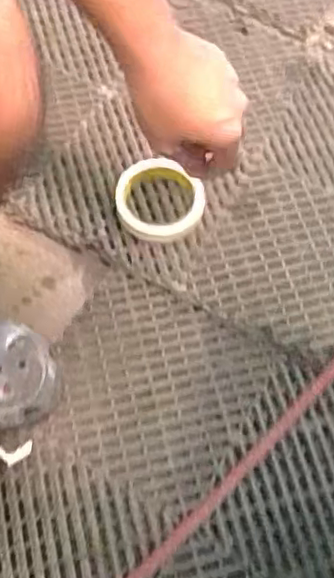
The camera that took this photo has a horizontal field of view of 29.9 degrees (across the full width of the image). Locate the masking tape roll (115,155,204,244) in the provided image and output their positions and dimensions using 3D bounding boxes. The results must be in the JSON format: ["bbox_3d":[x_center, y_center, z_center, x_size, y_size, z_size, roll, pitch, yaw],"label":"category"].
[{"bbox_3d":[-0.008,-0.094,0.673,0.093,0.025,0.091,0,67,-1],"label":"masking tape roll"}]

